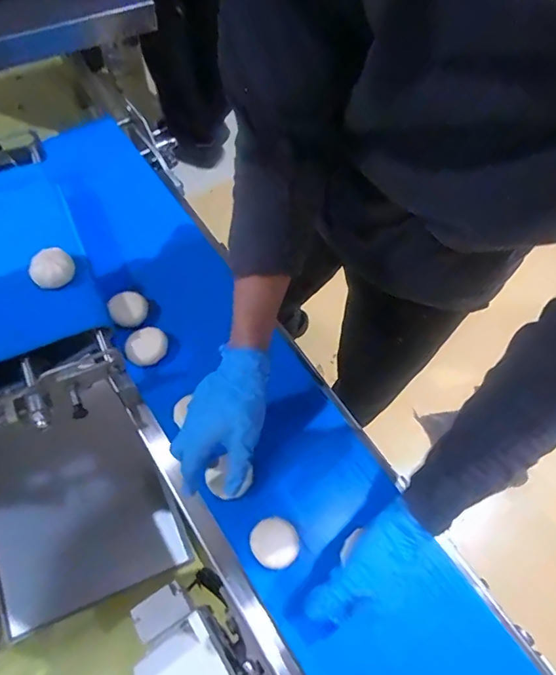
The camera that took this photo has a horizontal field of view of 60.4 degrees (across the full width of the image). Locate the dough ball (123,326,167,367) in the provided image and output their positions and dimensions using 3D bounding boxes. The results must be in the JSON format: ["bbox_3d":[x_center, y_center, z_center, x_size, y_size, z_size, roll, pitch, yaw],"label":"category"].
[{"bbox_3d":[-0.174,0.011,0.631,0.052,0.033,0.045,-40,72,-21],"label":"dough ball"}]

